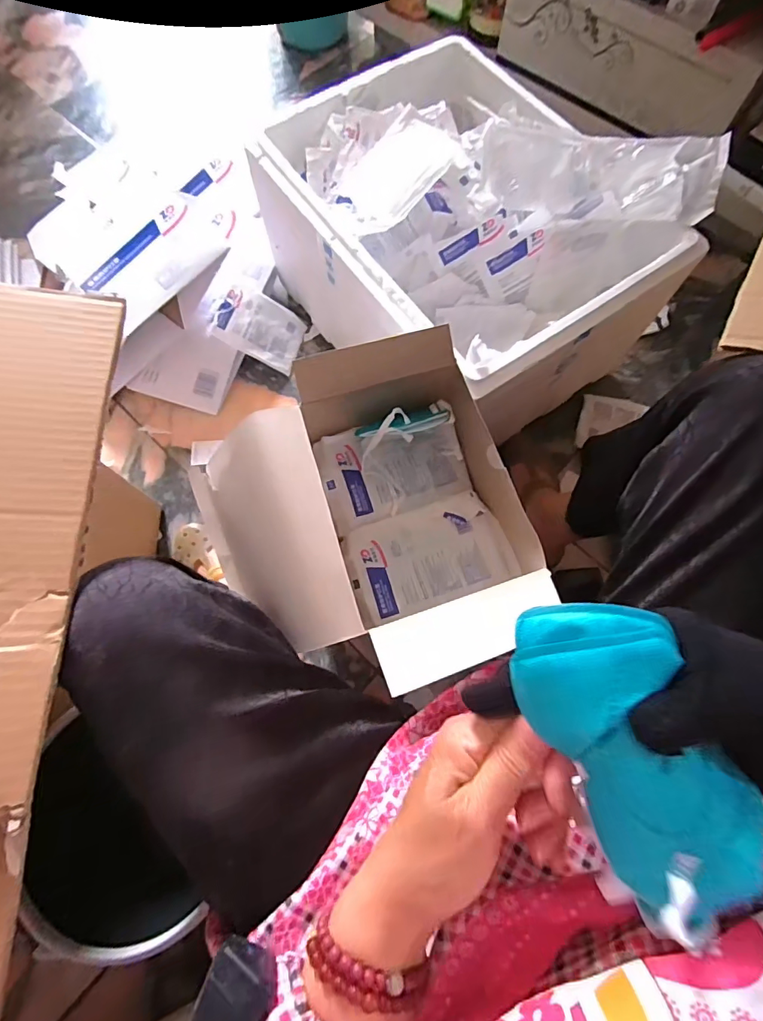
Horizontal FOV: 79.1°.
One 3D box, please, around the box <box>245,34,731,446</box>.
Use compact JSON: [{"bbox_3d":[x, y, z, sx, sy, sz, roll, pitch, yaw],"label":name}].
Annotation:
[{"bbox_3d":[0.143,-0.449,0.774,0.479,0.289,0.566,-37,75,-10],"label":"box"}]

